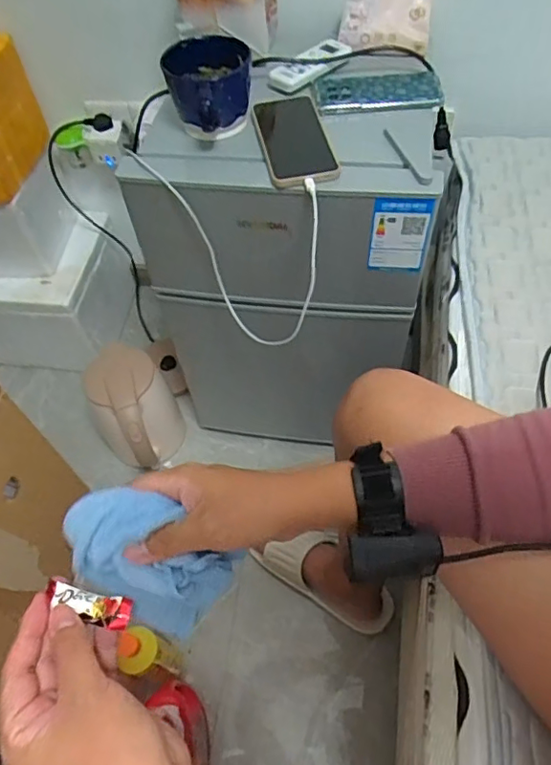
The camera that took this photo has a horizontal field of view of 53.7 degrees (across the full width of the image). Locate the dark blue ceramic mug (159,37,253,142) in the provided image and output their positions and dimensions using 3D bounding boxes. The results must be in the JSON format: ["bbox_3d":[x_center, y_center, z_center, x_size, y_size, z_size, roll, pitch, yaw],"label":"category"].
[{"bbox_3d":[-0.075,-0.347,0.654,0.101,0.074,0.130,-12,56,-4],"label":"dark blue ceramic mug"}]

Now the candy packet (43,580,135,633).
[{"bbox_3d":[-0.132,0.155,0.385,0.061,0.010,0.021,23,59,-5],"label":"candy packet"}]

